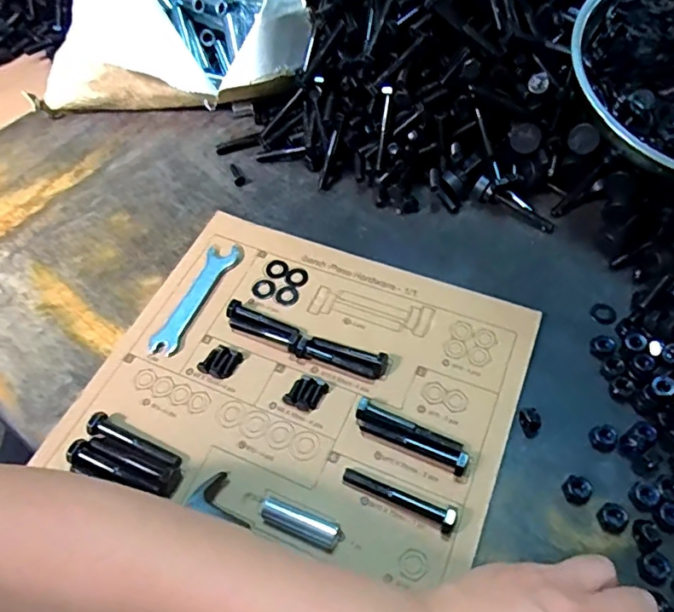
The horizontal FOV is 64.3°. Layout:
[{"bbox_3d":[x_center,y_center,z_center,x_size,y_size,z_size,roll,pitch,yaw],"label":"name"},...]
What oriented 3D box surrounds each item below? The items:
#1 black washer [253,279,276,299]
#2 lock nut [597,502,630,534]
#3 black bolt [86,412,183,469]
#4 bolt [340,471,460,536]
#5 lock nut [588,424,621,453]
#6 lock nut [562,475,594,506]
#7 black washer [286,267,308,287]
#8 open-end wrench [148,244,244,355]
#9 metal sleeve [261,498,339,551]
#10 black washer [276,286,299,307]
[{"bbox_3d":[-0.062,-0.015,0.456,0.019,0.004,0.021,-4,56,1],"label":"black washer"},{"bbox_3d":[0.175,0.134,0.339,0.016,0.009,0.017,-2,56,2],"label":"lock nut"},{"bbox_3d":[-0.143,0.097,0.376,0.072,0.014,0.016,22,60,17],"label":"black bolt"},{"bbox_3d":[0.040,0.124,0.347,0.076,0.016,0.011,22,60,17],"label":"bolt"},{"bbox_3d":[0.183,0.090,0.367,0.016,0.011,0.017,-2,56,2],"label":"lock nut"},{"bbox_3d":[0.157,0.120,0.349,0.018,0.010,0.018,-2,56,2],"label":"lock nut"},{"bbox_3d":[-0.034,-0.024,0.461,0.018,0.004,0.018,-2,56,2],"label":"black washer"},{"bbox_3d":[-0.117,-0.010,0.453,0.026,0.005,0.117,18,59,15],"label":"open-end wrench"},{"bbox_3d":[-0.024,0.140,0.344,0.052,0.011,0.015,18,59,15],"label":"metal sleeve"},{"bbox_3d":[-0.041,-0.008,0.452,0.018,0.004,0.019,-2,56,2],"label":"black washer"}]

